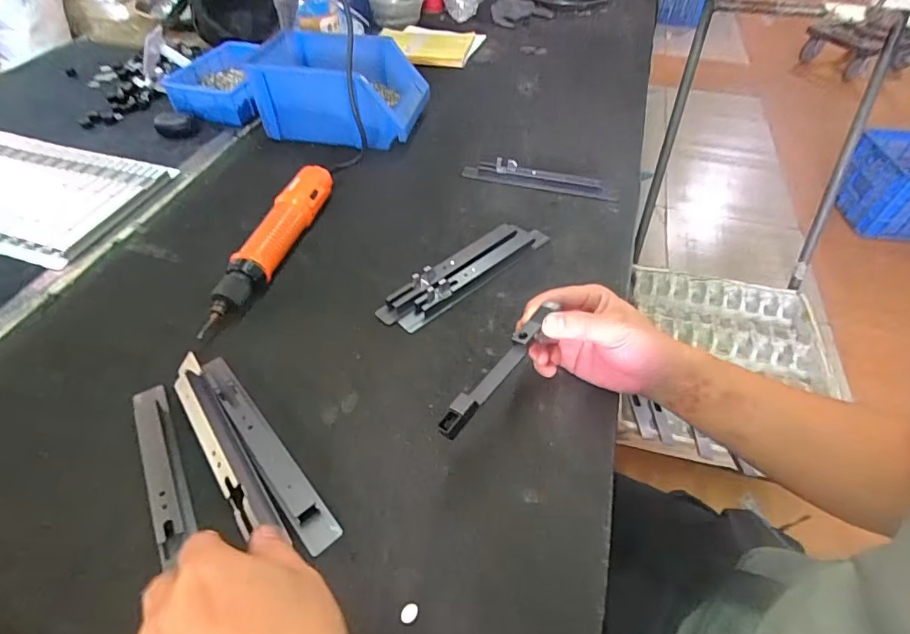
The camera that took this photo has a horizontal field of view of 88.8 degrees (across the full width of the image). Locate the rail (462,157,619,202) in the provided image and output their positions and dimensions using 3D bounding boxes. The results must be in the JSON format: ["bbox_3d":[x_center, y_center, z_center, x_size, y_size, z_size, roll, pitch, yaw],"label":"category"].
[{"bbox_3d":[0.115,-0.195,0.647,0.206,0.023,0.028,14,51,11],"label":"rail"}]

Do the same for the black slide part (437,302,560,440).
[{"bbox_3d":[0.035,0.038,0.357,0.017,0.009,0.136,33,64,24],"label":"black slide part"}]

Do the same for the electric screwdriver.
[{"bbox_3d":[-0.212,-0.090,0.542,0.041,0.045,0.261,13,51,10],"label":"electric screwdriver"}]

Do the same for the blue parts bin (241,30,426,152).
[{"bbox_3d":[-0.183,-0.358,0.733,0.259,0.105,0.150,10,50,7],"label":"blue parts bin"}]

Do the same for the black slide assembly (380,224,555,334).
[{"bbox_3d":[0.014,-0.056,0.528,0.220,0.023,0.054,-36,59,-27],"label":"black slide assembly"}]

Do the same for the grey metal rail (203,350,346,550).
[{"bbox_3d":[-0.164,0.103,0.393,0.025,0.013,0.212,-33,58,-26],"label":"grey metal rail"}]

